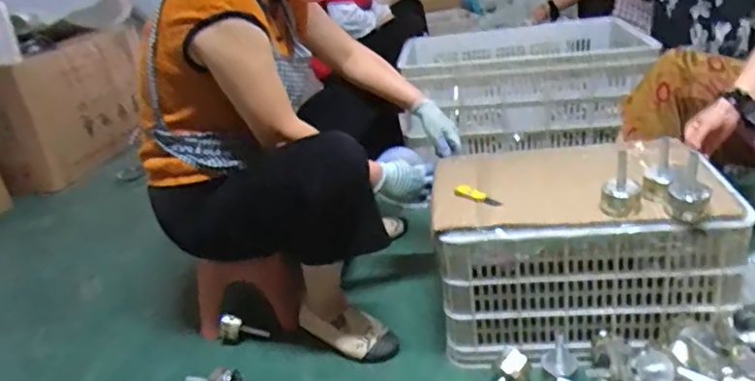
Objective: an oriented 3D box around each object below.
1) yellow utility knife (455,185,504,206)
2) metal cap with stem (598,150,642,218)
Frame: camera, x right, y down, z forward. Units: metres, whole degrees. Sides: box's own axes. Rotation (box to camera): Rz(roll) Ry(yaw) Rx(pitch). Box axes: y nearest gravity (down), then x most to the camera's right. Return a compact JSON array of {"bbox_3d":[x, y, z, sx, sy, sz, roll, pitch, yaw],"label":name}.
[{"bbox_3d":[0.184,0.010,1.093,0.027,0.018,0.099,-27,30,-36],"label":"yellow utility knife"},{"bbox_3d":[0.404,-0.012,0.977,0.061,0.091,0.062,3,26,22],"label":"metal cap with stem"}]

